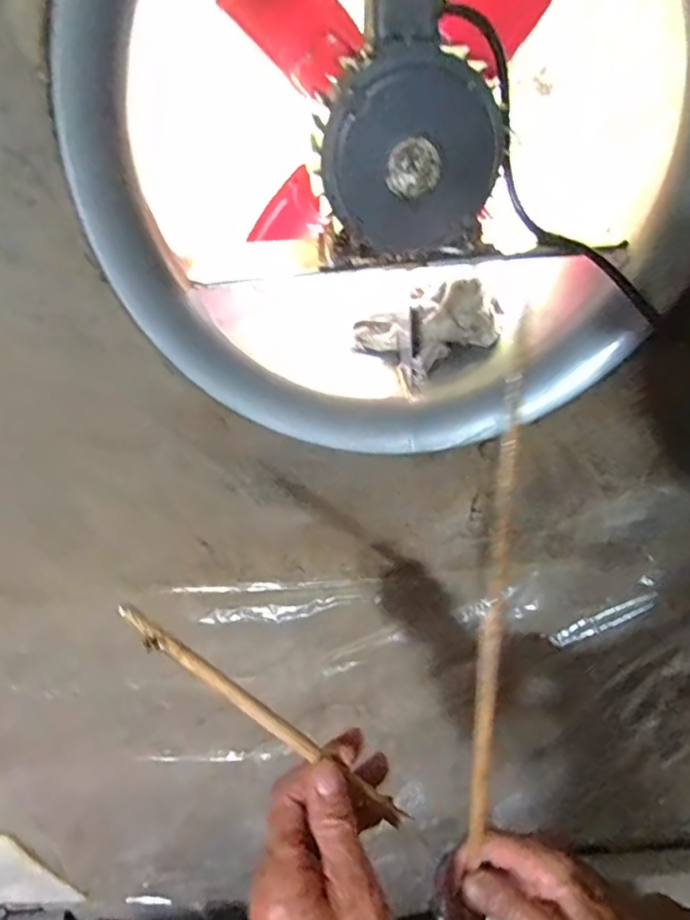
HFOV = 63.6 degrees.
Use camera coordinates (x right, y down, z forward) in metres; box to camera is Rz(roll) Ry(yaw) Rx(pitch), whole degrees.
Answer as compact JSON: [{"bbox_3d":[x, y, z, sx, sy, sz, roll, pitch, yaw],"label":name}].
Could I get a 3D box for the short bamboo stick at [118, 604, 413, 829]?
[{"bbox_3d":[-0.040,0.139,0.295,0.193,0.006,0.011,42,44,-11],"label":"short bamboo stick"}]

